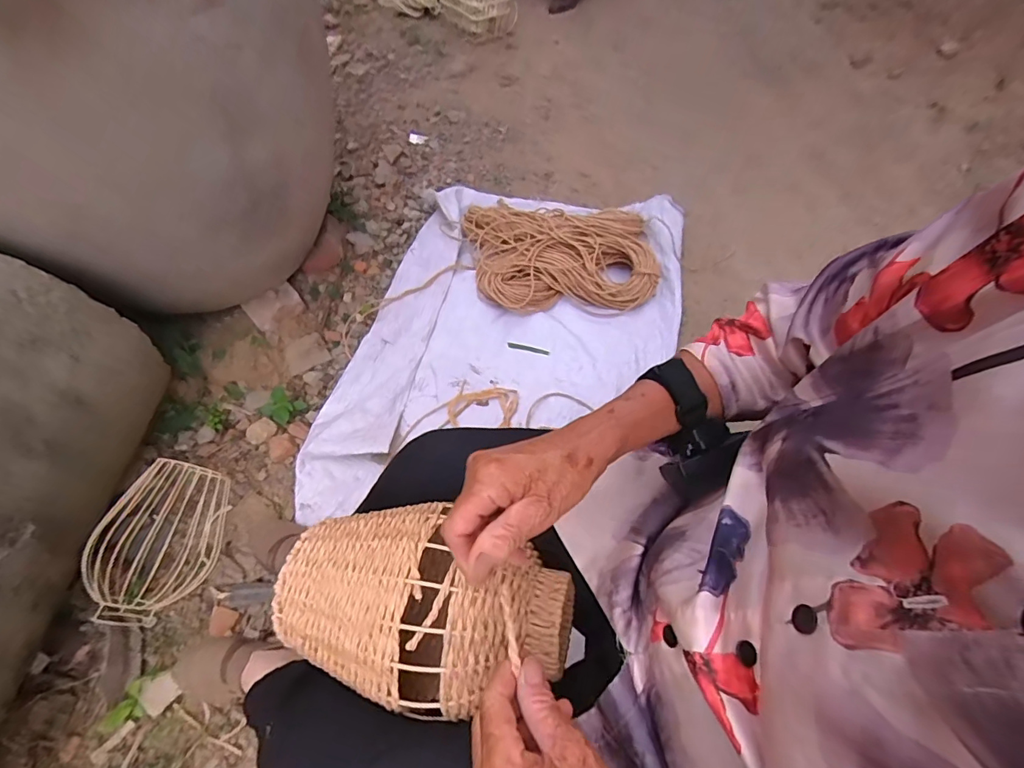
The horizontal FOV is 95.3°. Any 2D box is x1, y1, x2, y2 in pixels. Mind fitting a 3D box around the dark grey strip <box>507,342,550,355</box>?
[{"bbox_3d":[0.038,-0.084,1.091,0.101,0.005,0.014,14,57,11],"label":"dark grey strip"}]

